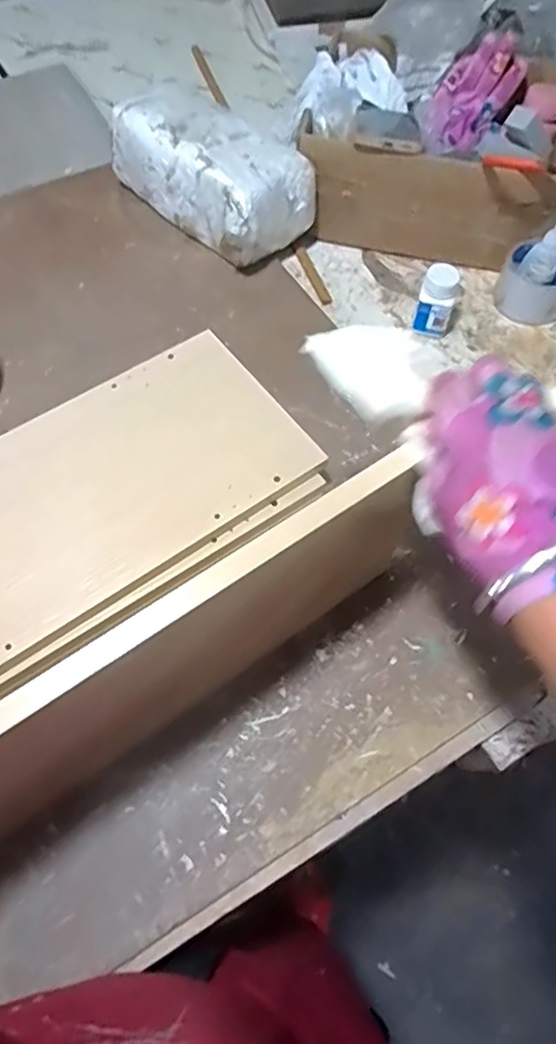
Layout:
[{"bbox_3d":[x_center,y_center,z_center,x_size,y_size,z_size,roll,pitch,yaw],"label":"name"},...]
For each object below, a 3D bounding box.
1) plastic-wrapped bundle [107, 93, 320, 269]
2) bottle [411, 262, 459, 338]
[{"bbox_3d":[-0.079,-0.418,0.727,0.125,0.112,0.241,-39,69,-19],"label":"plastic-wrapped bundle"},{"bbox_3d":[0.177,-0.247,0.677,0.041,0.072,0.040,18,63,9],"label":"bottle"}]

